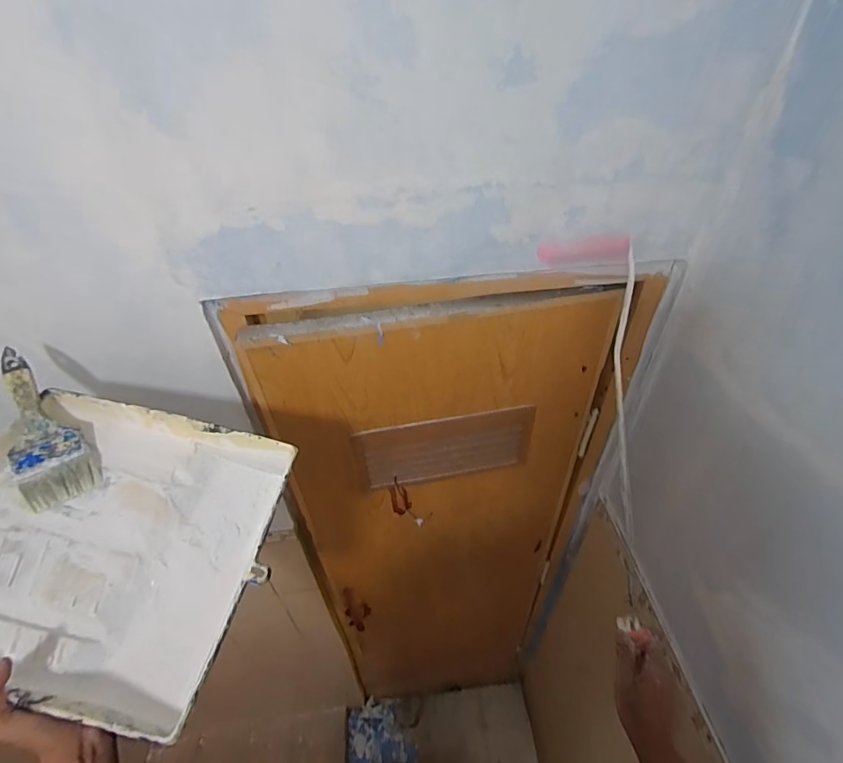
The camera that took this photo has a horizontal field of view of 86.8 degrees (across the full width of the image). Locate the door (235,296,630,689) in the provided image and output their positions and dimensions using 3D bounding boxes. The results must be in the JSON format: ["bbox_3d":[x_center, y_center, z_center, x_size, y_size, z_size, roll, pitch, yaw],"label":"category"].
[{"bbox_3d":[0.070,0.594,1.331,0.627,1.943,0.043,-8,42,-5],"label":"door"}]

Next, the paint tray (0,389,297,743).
[{"bbox_3d":[-0.343,0.178,0.498,0.338,0.092,0.289,10,47,7],"label":"paint tray"}]

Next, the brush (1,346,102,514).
[{"bbox_3d":[-0.463,0.051,0.537,0.069,0.017,0.209,-27,79,-25],"label":"brush"}]

